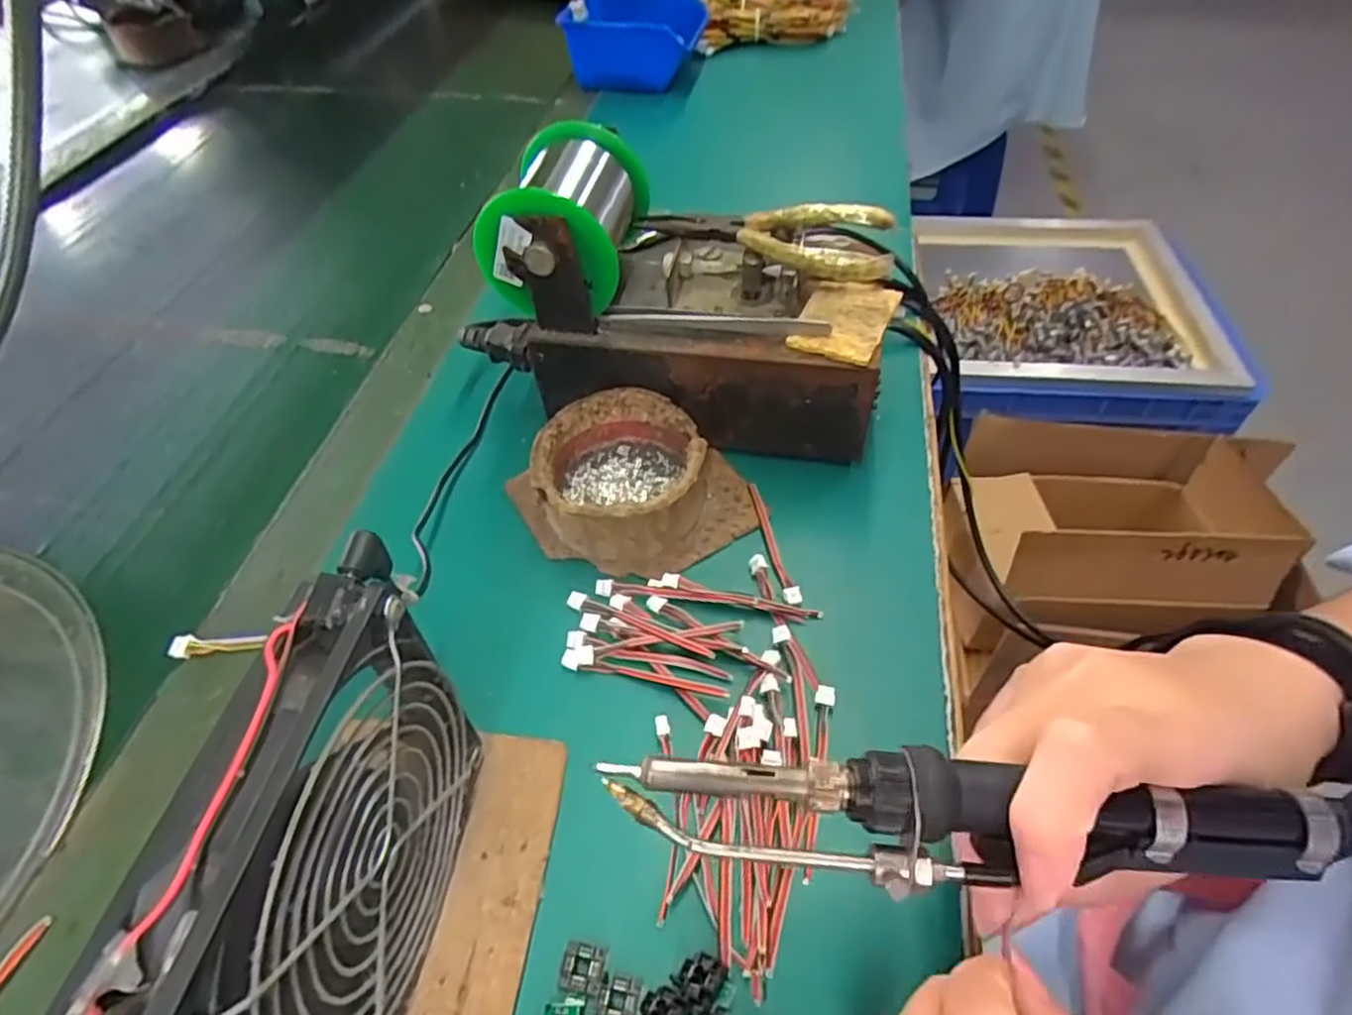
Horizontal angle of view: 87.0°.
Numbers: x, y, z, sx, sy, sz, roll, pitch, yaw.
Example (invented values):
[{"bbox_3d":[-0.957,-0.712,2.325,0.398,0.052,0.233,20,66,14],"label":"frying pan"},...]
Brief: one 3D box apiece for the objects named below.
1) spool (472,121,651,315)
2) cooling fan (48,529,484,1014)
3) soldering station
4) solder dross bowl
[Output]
[{"bbox_3d":[-0.055,-0.143,0.365,0.069,0.075,0.079,9,51,9],"label":"spool"},{"bbox_3d":[-0.097,0.099,0.213,0.027,0.132,0.122,3,50,6],"label":"cooling fan"},{"bbox_3d":[0.000,-0.111,0.387,0.222,0.127,0.100,6,51,8],"label":"soldering station"},{"bbox_3d":[-0.027,-0.016,0.363,0.080,0.040,0.083,6,51,8],"label":"solder dross bowl"}]

